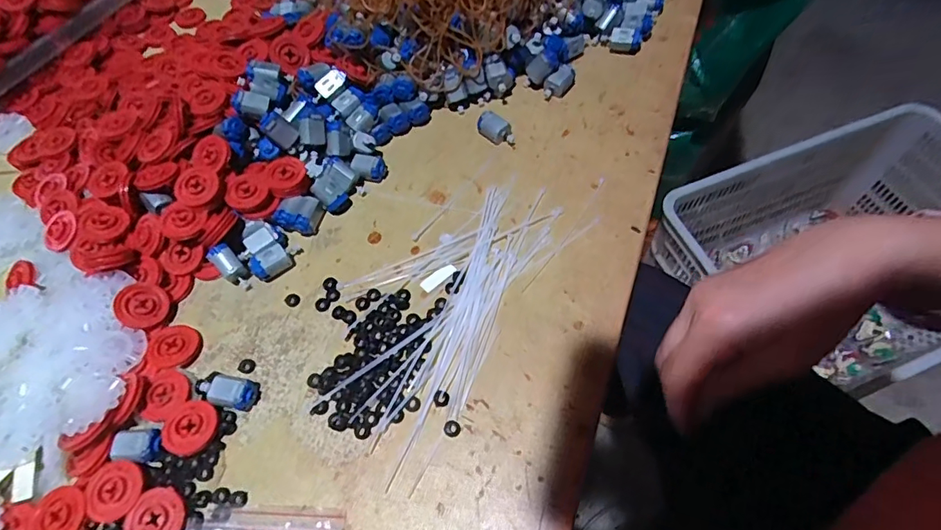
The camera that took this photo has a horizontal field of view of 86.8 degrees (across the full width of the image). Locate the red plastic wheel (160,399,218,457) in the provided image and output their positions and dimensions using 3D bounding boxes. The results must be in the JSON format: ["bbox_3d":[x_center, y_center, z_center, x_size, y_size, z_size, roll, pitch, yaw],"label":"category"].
[{"bbox_3d":[-0.175,0.100,0.310,0.031,0.009,0.032,-2,60,3],"label":"red plastic wheel"}]

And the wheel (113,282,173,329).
[{"bbox_3d":[-0.232,0.029,0.352,0.034,0.005,0.032,6,73,-21],"label":"wheel"}]

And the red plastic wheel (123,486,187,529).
[{"bbox_3d":[-0.181,0.147,0.287,0.030,0.010,0.031,-2,60,3],"label":"red plastic wheel"}]

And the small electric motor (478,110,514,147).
[{"bbox_3d":[0.023,-0.116,0.429,0.035,0.017,0.017,39,69,23],"label":"small electric motor"}]

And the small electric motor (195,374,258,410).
[{"bbox_3d":[-0.160,0.081,0.324,0.041,0.015,0.020,11,61,10],"label":"small electric motor"}]

